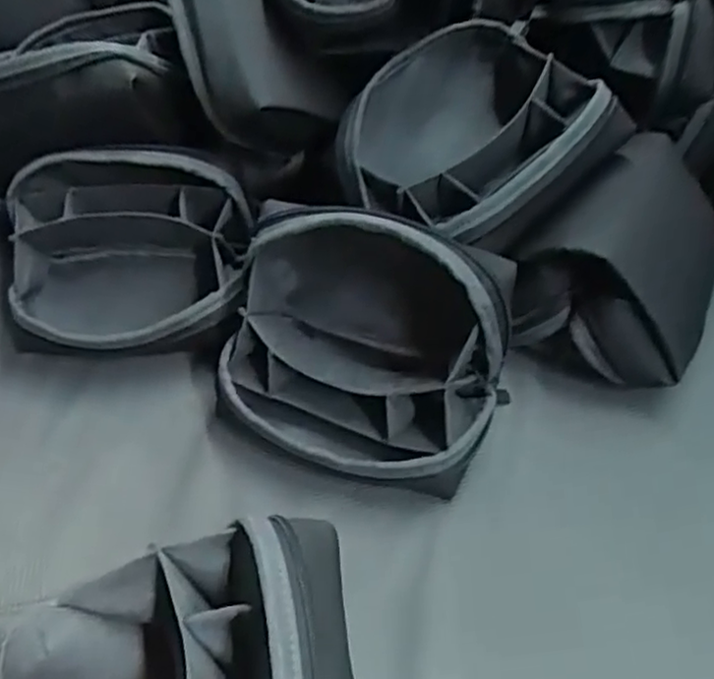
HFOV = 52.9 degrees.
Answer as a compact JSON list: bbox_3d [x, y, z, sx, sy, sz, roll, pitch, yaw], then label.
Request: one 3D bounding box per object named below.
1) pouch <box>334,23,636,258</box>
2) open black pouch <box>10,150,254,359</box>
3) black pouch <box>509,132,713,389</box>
[{"bbox_3d":[0.076,-0.127,0.457,0.139,0.089,0.147,33,53,31],"label":"pouch"},{"bbox_3d":[-0.157,-0.049,0.482,0.166,0.106,0.110,2,43,4],"label":"open black pouch"},{"bbox_3d":[0.182,-0.050,0.467,0.103,0.105,0.161,24,49,25],"label":"black pouch"}]

